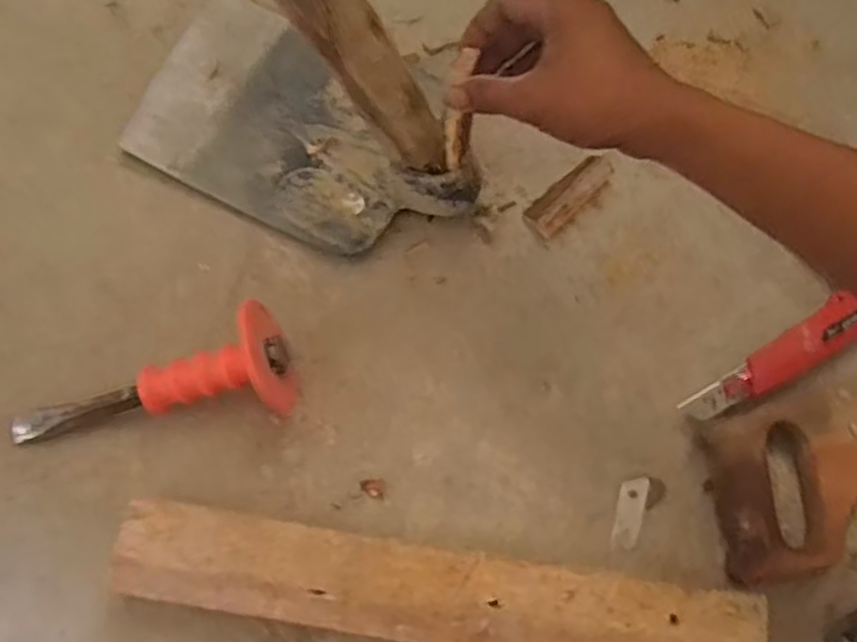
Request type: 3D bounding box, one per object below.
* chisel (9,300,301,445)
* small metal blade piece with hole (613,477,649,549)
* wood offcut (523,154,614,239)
[{"bbox_3d":[-0.192,0.053,0.517,0.204,0.074,0.071,-17,74,10],"label":"chisel"},{"bbox_3d":[0.140,0.131,0.505,0.018,0.004,0.048,11,79,6],"label":"small metal blade piece with hole"},{"bbox_3d":[0.111,-0.099,0.572,0.085,0.016,0.029,-43,79,-12],"label":"wood offcut"}]

